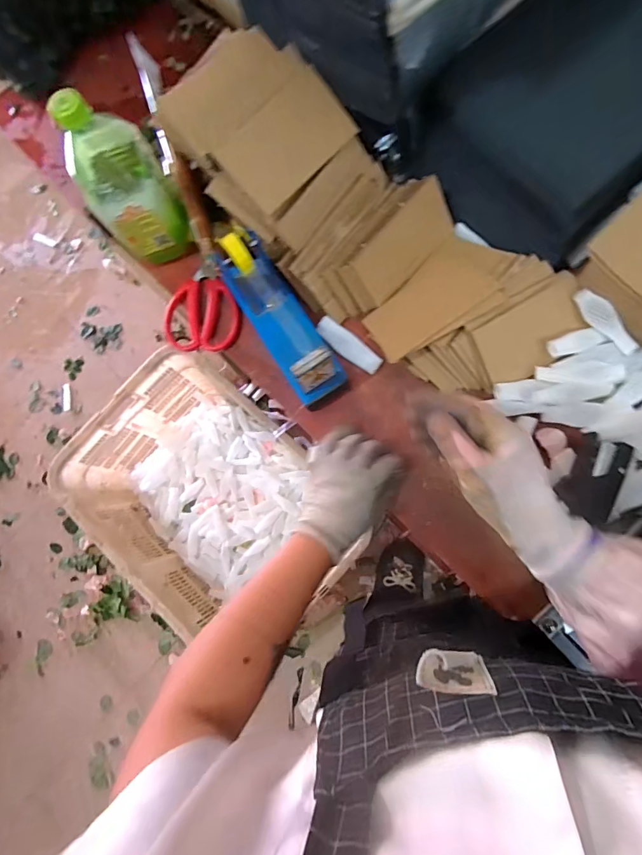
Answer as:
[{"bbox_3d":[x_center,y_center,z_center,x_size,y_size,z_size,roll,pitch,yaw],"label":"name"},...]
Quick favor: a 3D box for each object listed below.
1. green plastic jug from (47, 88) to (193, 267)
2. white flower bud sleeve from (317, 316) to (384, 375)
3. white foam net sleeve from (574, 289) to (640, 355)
[{"bbox_3d":[-0.224,-0.285,0.496,0.093,0.185,0.119,-36,80,-2],"label":"green plastic jug"},{"bbox_3d":[0.033,-0.100,0.532,0.089,0.012,0.028,40,85,10],"label":"white flower bud sleeve"},{"bbox_3d":[0.319,-0.118,0.488,0.022,0.019,0.088,-43,80,-3],"label":"white foam net sleeve"}]

